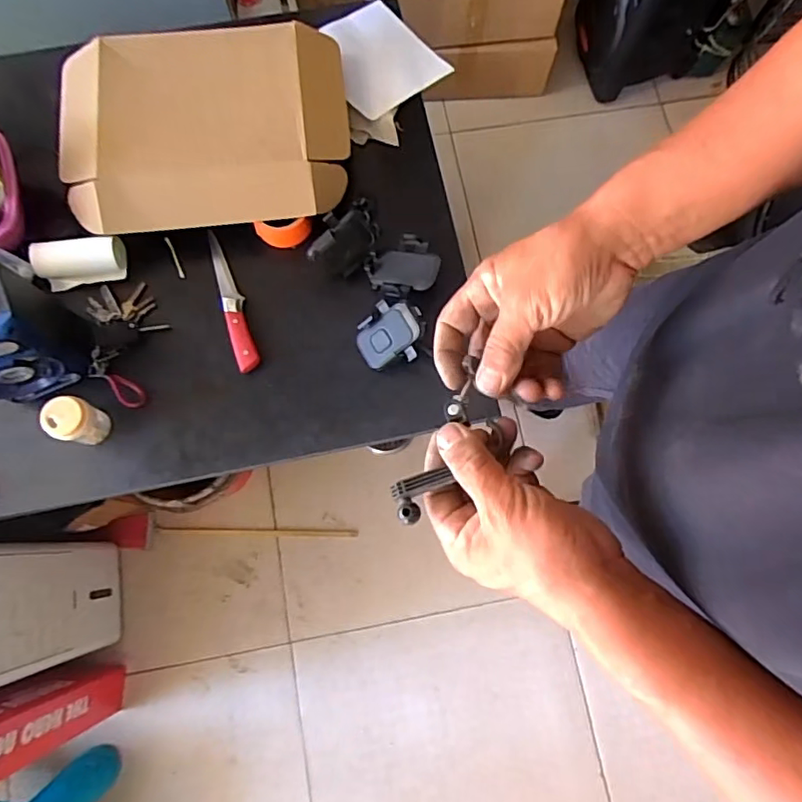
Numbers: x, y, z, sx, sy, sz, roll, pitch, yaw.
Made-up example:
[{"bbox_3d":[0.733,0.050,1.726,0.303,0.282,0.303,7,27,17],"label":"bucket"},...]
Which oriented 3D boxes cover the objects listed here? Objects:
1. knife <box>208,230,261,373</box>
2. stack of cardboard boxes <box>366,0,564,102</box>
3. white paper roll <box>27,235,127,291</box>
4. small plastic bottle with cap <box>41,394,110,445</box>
[{"bbox_3d":[-0.258,-0.154,0.869,0.034,0.019,0.233,-17,77,-6],"label":"knife"},{"bbox_3d":[0.150,-0.979,1.427,0.467,0.309,0.251,-5,76,-3],"label":"stack of cardboard boxes"},{"bbox_3d":[-0.482,-0.211,0.853,0.134,0.048,0.060,-12,76,-5],"label":"white paper roll"},{"bbox_3d":[-0.447,0.029,0.785,0.059,0.077,0.056,0,76,-2],"label":"small plastic bottle with cap"}]

